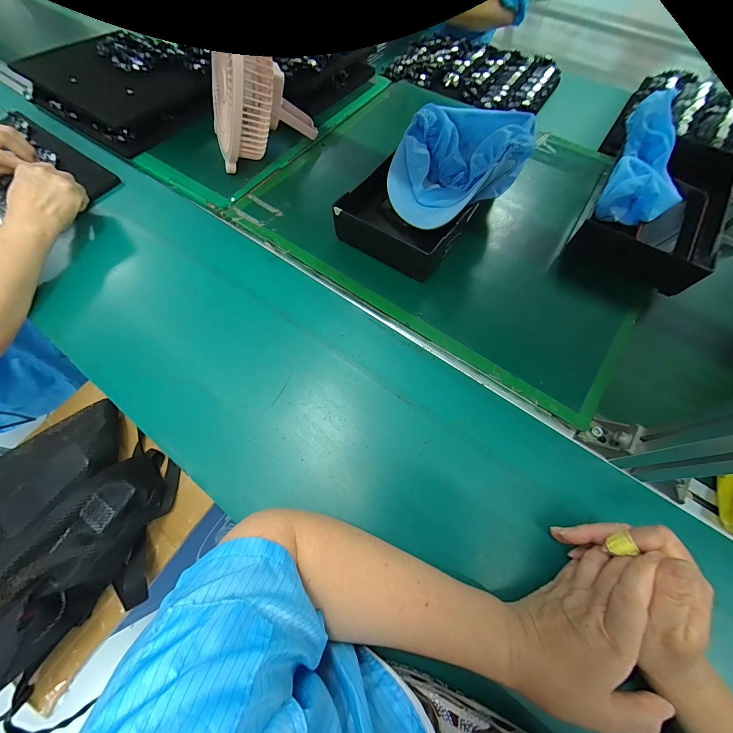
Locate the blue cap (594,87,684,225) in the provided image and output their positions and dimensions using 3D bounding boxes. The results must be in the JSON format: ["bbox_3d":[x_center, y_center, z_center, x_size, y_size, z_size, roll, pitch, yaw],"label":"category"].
[{"bbox_3d":[0.409,-0.271,0.458,0.105,0.113,0.170,25,71,11],"label":"blue cap"}]

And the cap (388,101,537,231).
[{"bbox_3d":[0.129,-0.298,0.440,0.171,0.105,0.186,0,65,1],"label":"cap"}]

